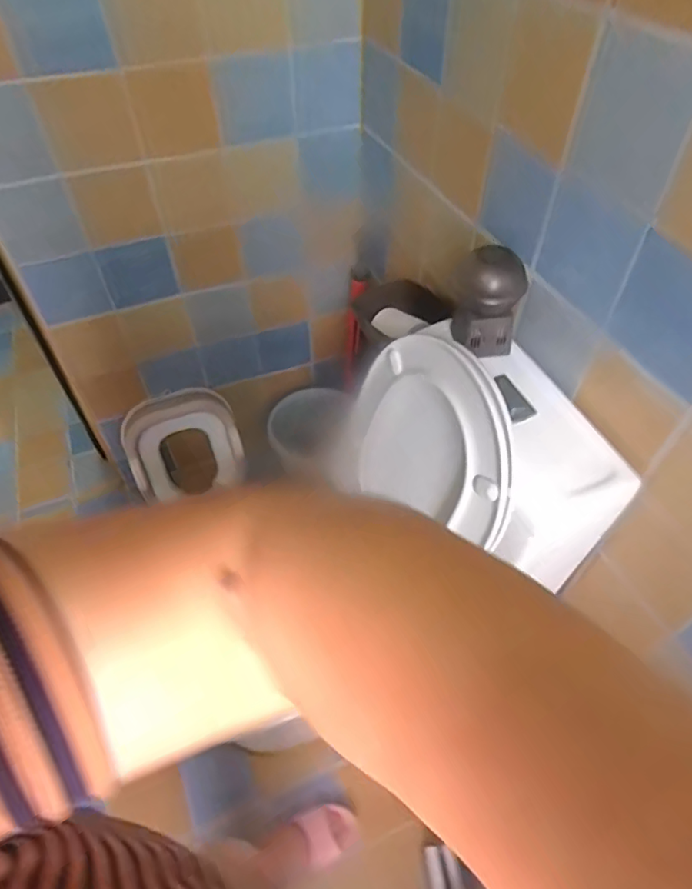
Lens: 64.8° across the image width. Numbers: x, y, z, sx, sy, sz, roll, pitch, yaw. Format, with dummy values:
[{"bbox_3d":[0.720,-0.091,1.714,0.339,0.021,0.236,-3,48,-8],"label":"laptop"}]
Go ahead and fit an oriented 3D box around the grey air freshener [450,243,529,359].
[{"bbox_3d":[0.200,-0.201,0.776,0.090,0.143,0.066,-8,51,-6],"label":"grey air freshener"}]

